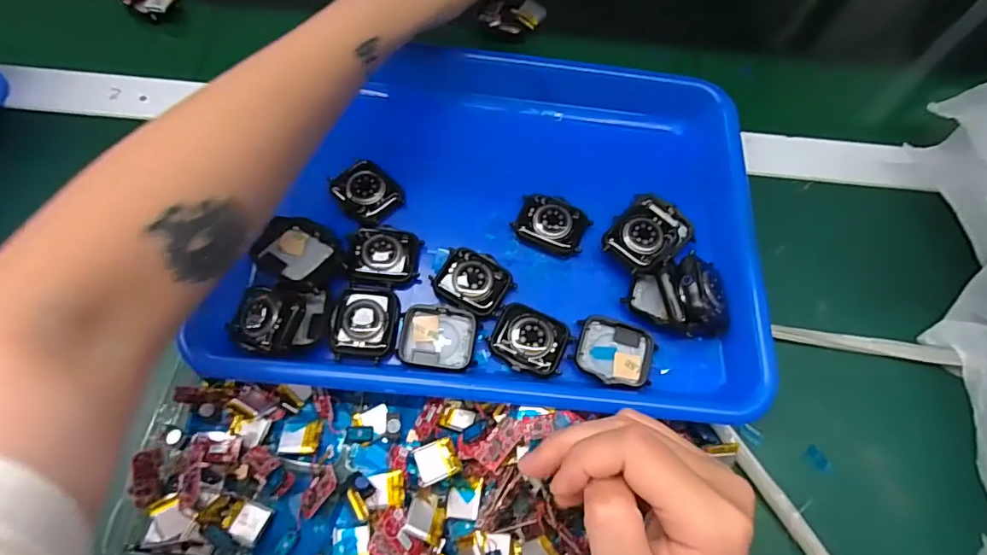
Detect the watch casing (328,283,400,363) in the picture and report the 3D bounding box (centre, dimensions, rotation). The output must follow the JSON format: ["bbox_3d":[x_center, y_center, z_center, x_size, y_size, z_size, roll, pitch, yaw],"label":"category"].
[{"bbox_3d":[-0.075,0.026,0.296,0.038,0.013,0.042,6,65,0],"label":"watch casing"}]

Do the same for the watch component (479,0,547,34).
[{"bbox_3d":[0.016,-0.219,0.426,0.053,0.014,0.025,4,65,-1],"label":"watch component"}]

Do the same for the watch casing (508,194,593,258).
[{"bbox_3d":[0.038,-0.034,0.327,0.045,0.013,0.037,25,67,9],"label":"watch casing"}]

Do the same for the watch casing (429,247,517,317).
[{"bbox_3d":[-0.013,0.002,0.309,0.044,0.009,0.036,32,68,11],"label":"watch casing"}]

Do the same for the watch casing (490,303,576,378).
[{"bbox_3d":[0.022,0.037,0.297,0.044,0.011,0.037,19,66,6],"label":"watch casing"}]

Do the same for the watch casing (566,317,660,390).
[{"bbox_3d":[0.071,0.044,0.298,0.046,0.009,0.037,15,66,4],"label":"watch casing"}]

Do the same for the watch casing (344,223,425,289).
[{"bbox_3d":[-0.067,-0.015,0.312,0.043,0.011,0.041,3,65,-1],"label":"watch casing"}]

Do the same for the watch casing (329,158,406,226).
[{"bbox_3d":[-0.083,-0.056,0.329,0.042,0.012,0.036,41,70,15],"label":"watch casing"}]

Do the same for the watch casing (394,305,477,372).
[{"bbox_3d":[-0.033,0.035,0.296,0.044,0.009,0.035,8,65,1],"label":"watch casing"}]

